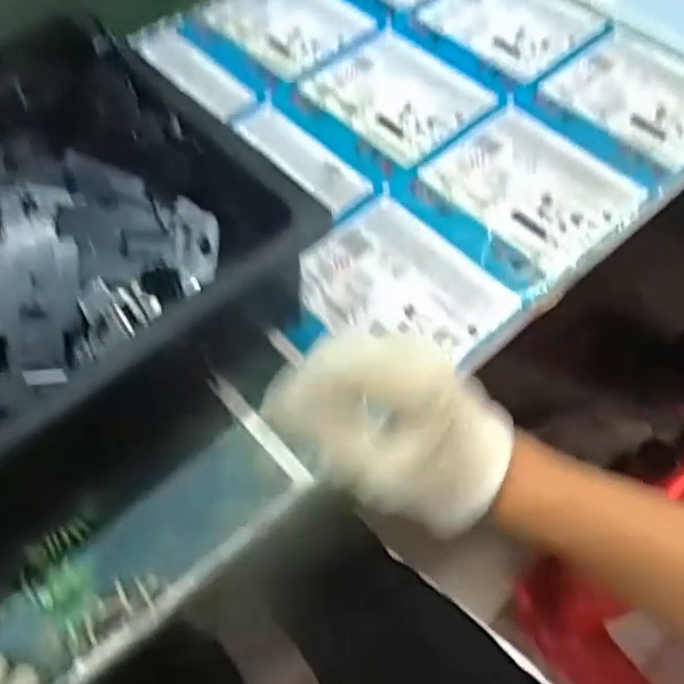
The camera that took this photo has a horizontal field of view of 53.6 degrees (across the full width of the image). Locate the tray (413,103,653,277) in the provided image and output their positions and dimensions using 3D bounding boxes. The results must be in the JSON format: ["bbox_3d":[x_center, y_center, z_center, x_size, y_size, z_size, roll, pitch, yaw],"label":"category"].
[{"bbox_3d":[0.143,-0.122,0.511,0.110,0.004,0.137,-37,63,-17],"label":"tray"}]

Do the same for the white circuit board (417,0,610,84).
[{"bbox_3d":[0.154,-0.295,0.616,0.111,0.006,0.138,-37,63,-17],"label":"white circuit board"}]

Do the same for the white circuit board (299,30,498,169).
[{"bbox_3d":[0.047,-0.213,0.575,0.114,0.004,0.142,-38,63,-18],"label":"white circuit board"}]

